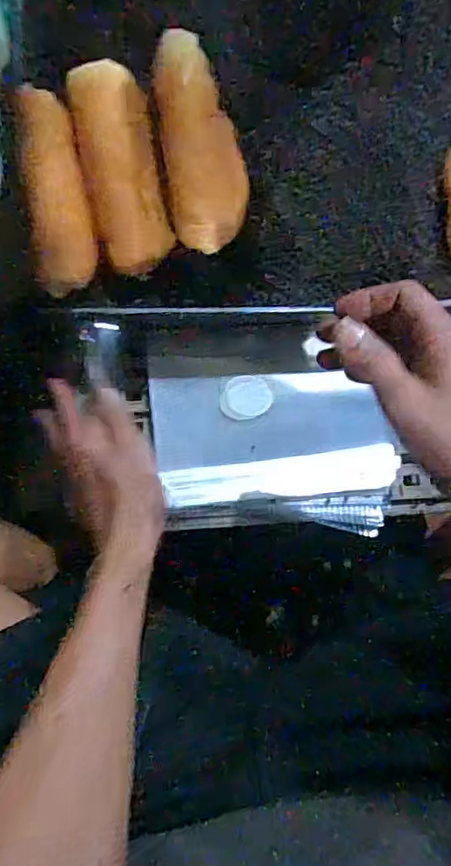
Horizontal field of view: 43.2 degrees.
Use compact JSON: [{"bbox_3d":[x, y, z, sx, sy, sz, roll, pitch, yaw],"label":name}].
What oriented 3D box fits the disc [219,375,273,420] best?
[{"bbox_3d":[0.018,-0.032,0.502,0.045,0.006,0.038,-11,84,-6],"label":"disc"}]

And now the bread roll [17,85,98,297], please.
[{"bbox_3d":[-0.124,-0.174,0.425,0.046,0.032,0.135,-7,102,-5],"label":"bread roll"}]

